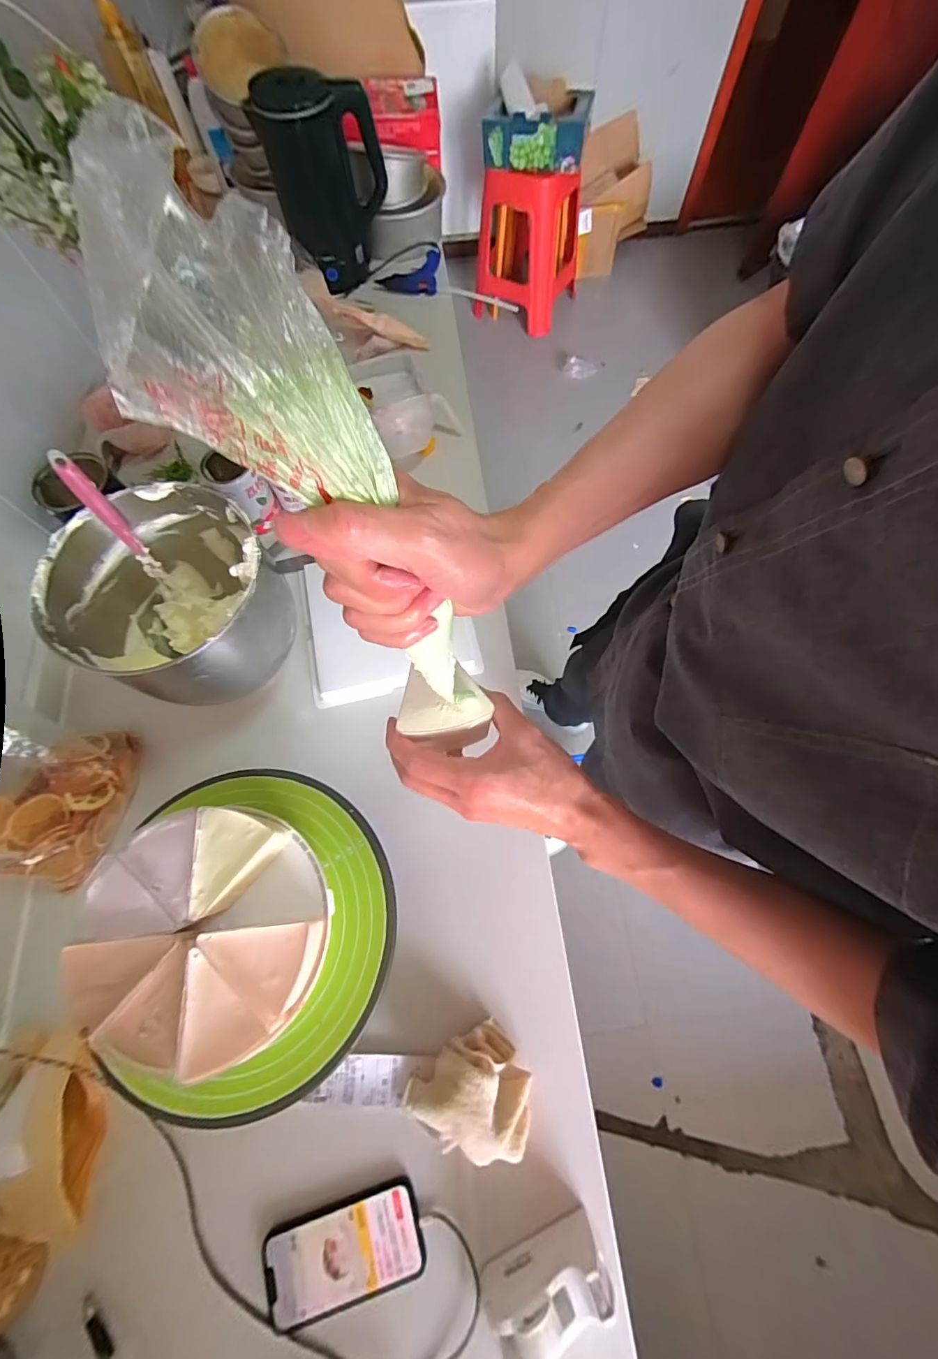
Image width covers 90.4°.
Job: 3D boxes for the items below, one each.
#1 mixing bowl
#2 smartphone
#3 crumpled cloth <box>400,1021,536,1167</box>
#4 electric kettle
[{"bbox_3d":[-0.330,-0.078,0.552,0.222,0.168,0.192,18,71,7],"label":"mixing bowl"},{"bbox_3d":[-0.120,0.550,0.444,0.147,0.006,0.074,-16,70,-5],"label":"smartphone"},{"bbox_3d":[0.008,0.416,0.462,0.101,0.066,0.104,-41,74,-13],"label":"crumpled cloth"},{"bbox_3d":[-0.264,-0.899,0.843,0.189,0.252,0.135,-42,74,-14],"label":"electric kettle"}]

